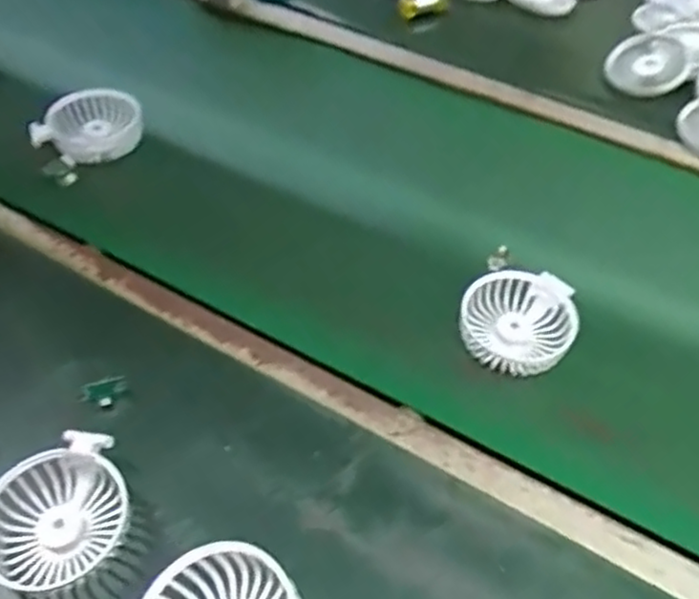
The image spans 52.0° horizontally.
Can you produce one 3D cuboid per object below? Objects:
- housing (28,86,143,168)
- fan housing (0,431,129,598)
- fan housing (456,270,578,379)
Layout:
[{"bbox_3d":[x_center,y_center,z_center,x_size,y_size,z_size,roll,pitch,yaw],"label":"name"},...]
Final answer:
[{"bbox_3d":[-0.265,-0.174,0.735,0.099,0.044,0.103,0,52,0],"label":"housing"},{"bbox_3d":[-0.188,0.137,0.462,0.076,0.032,0.100,9,52,8],"label":"fan housing"},{"bbox_3d":[0.136,0.017,0.581,0.089,0.026,0.088,0,52,0],"label":"fan housing"}]

